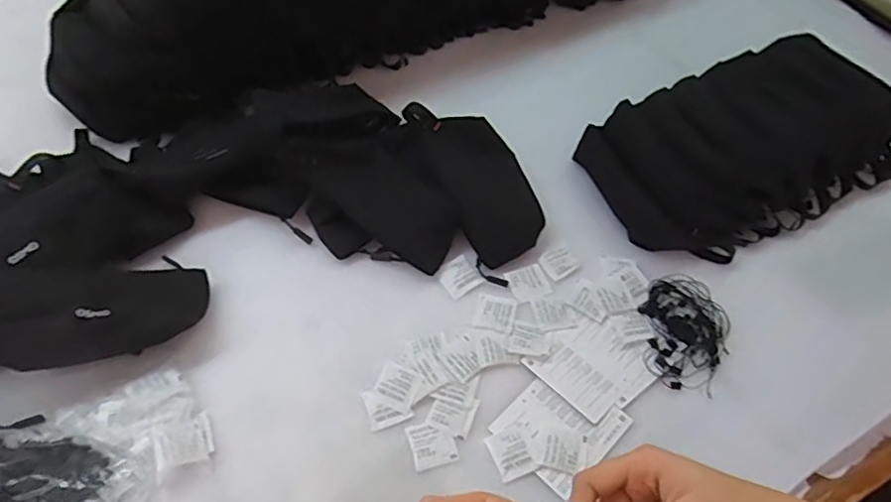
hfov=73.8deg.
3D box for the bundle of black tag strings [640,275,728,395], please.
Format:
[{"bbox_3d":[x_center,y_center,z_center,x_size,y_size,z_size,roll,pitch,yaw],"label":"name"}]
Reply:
[{"bbox_3d":[0.236,0.078,0.589,0.080,0.012,0.122,16,56,10],"label":"bundle of black tag strings"}]

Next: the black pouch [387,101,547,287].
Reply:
[{"bbox_3d":[0.034,-0.082,0.661,0.104,0.023,0.209,-32,74,-5],"label":"black pouch"}]

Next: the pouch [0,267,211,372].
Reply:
[{"bbox_3d":[-0.323,0.054,0.551,0.194,0.049,0.083,-8,50,-36],"label":"pouch"}]

